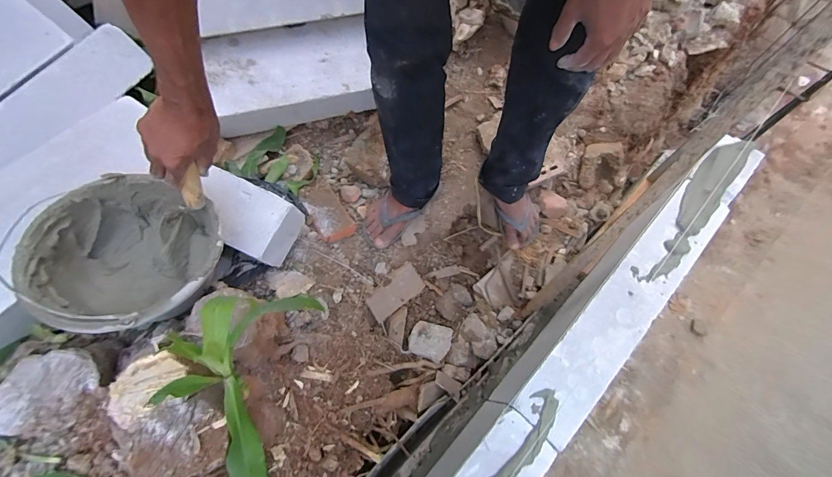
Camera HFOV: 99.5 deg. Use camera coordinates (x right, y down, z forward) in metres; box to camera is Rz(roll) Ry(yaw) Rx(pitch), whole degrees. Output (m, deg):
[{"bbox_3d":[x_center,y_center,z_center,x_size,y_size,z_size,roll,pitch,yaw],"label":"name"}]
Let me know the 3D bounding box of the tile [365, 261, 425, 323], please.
[{"bbox_3d":[-0.048,0.125,0.842,0.146,0.018,0.080,-35,104,-23],"label":"tile"}]

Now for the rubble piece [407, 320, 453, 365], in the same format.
[{"bbox_3d":[0.034,0.248,0.855,0.096,0.018,0.087,20,68,8],"label":"rubble piece"}]

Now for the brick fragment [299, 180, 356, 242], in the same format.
[{"bbox_3d":[-0.217,-0.064,0.843,0.084,0.034,0.152,-25,70,-31],"label":"brick fragment"}]

